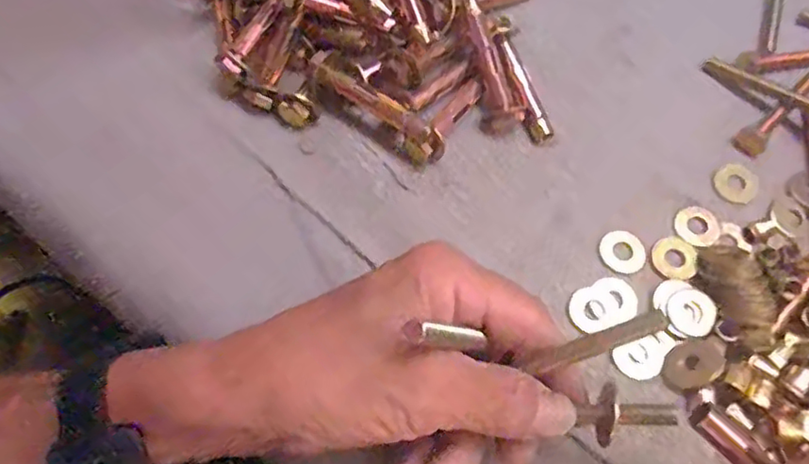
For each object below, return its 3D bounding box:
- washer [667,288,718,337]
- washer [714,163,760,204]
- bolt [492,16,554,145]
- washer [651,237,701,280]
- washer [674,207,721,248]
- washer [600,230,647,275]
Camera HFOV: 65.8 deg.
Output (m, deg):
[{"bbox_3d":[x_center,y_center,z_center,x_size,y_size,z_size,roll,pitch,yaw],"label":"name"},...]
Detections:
[{"bbox_3d":[0.122,0.034,0.264,0.021,0.004,0.019,-39,73,-16],"label":"washer"},{"bbox_3d":[0.157,-0.023,0.294,0.021,0.004,0.020,1,66,-1],"label":"washer"},{"bbox_3d":[0.054,-0.072,0.302,0.015,0.013,0.064,-8,74,-42],"label":"bolt"},{"bbox_3d":[0.121,0.011,0.277,0.020,0.004,0.020,1,66,-1],"label":"washer"},{"bbox_3d":[0.134,-0.003,0.285,0.021,0.004,0.020,1,66,-1],"label":"washer"},{"bbox_3d":[0.098,0.008,0.278,0.020,0.004,0.020,1,66,-1],"label":"washer"}]

